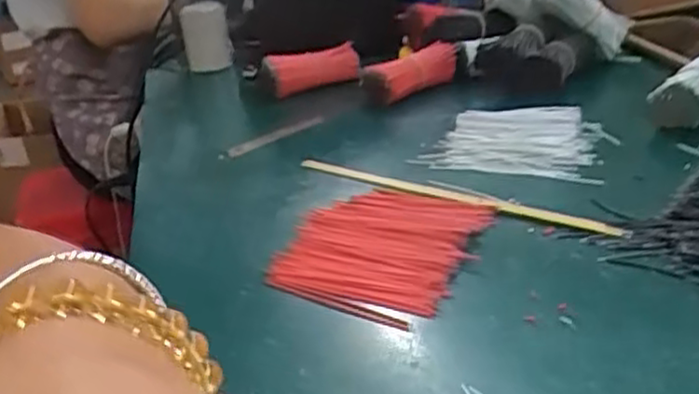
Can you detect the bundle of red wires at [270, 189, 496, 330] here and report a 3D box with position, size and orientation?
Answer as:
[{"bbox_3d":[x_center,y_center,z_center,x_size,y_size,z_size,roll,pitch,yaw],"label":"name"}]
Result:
[{"bbox_3d":[0.014,0.021,0.357,0.090,0.007,0.106,5,26,23],"label":"bundle of red wires"}]

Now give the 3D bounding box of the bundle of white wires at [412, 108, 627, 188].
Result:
[{"bbox_3d":[0.100,-0.033,0.437,0.102,0.022,0.069,6,27,27],"label":"bundle of white wires"}]

